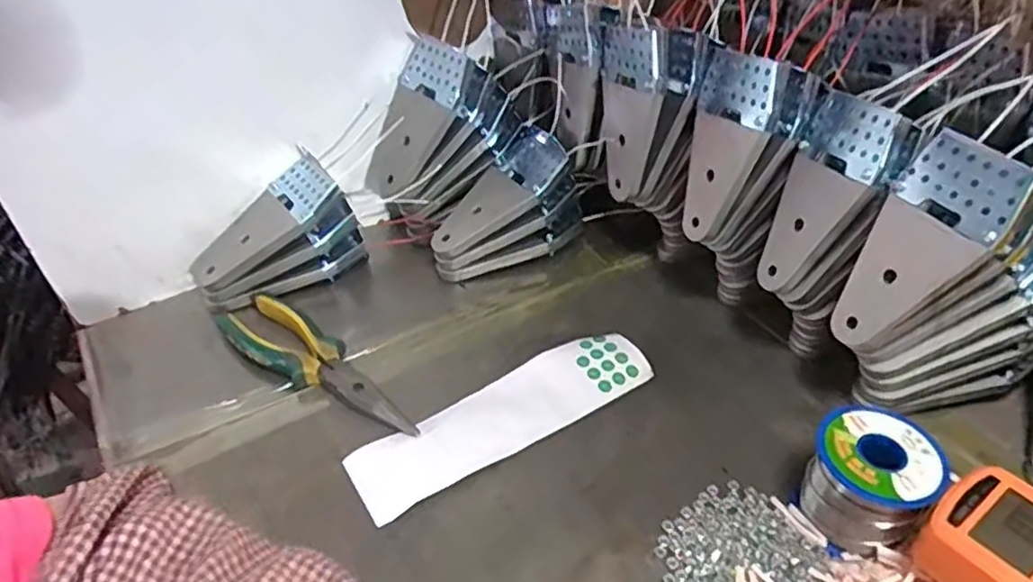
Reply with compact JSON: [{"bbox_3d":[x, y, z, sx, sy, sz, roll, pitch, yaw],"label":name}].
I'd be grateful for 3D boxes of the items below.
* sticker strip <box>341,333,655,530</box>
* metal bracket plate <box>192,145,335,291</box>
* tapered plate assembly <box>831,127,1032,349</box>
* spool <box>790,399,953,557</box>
[{"bbox_3d":[-0.005,0.087,0.460,0.222,0.010,0.060,-24,44,-22],"label":"sticker strip"},{"bbox_3d":[-0.213,-0.053,0.546,0.142,0.019,0.067,-41,49,-3],"label":"metal bracket plate"},{"bbox_3d":[0.240,-0.024,0.398,0.011,0.136,0.068,6,33,-35],"label":"tapered plate assembly"},{"bbox_3d":[0.203,0.110,0.381,0.062,0.060,0.065,20,45,23],"label":"spool"}]

